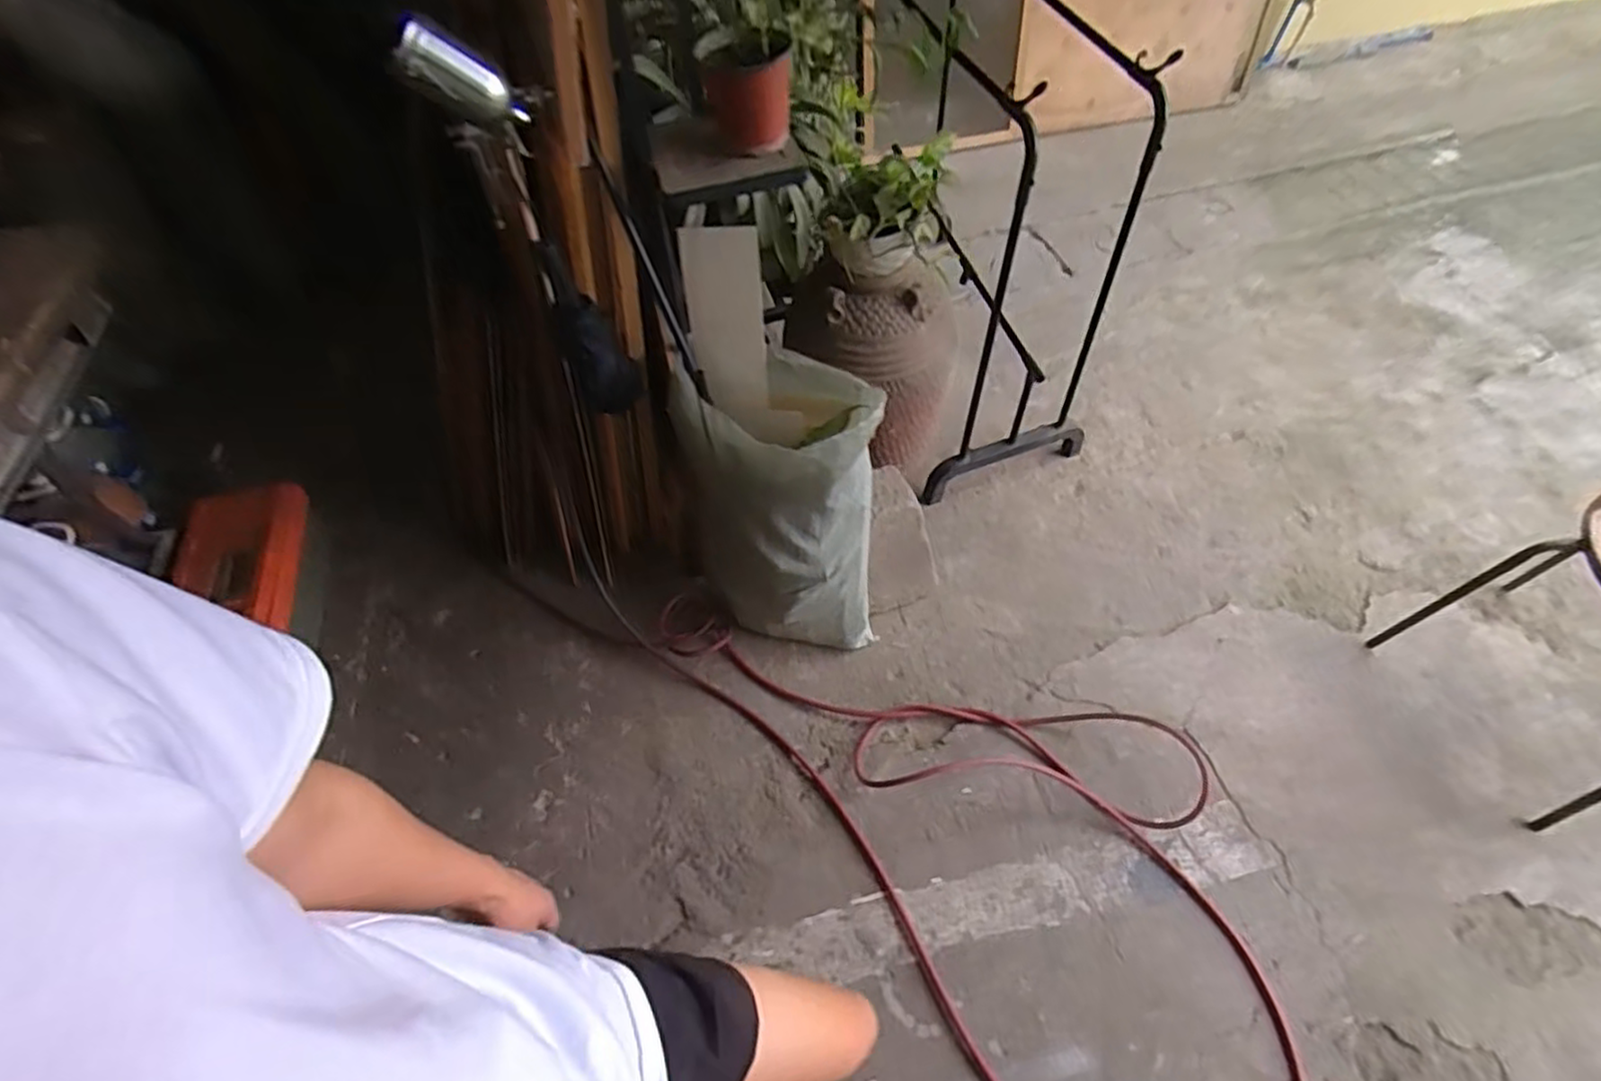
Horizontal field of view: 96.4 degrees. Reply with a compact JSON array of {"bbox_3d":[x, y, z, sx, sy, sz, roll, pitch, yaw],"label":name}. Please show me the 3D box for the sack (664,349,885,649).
[{"bbox_3d":[-0.042,-0.051,1.350,0.334,0.571,0.267,-9,55,-2],"label":"sack"}]

